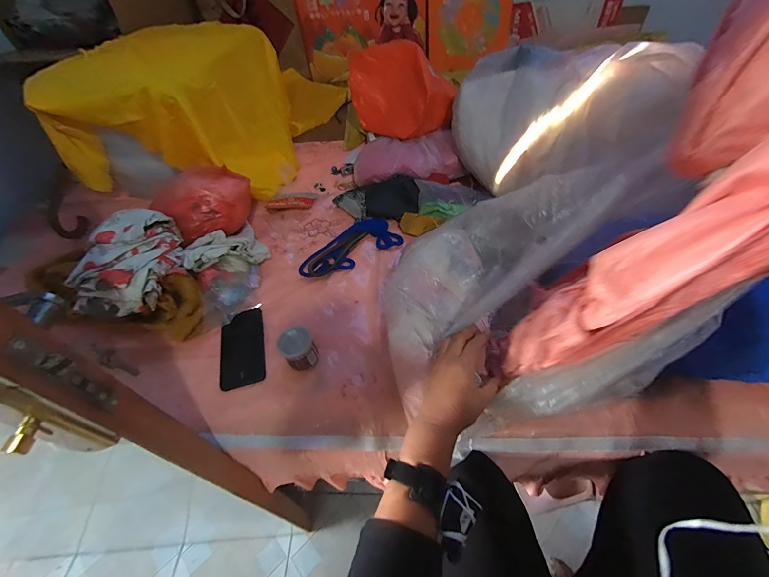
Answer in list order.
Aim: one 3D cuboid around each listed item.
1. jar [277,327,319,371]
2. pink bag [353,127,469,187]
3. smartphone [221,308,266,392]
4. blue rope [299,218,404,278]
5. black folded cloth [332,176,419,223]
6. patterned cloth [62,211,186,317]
[{"bbox_3d":[-0.142,0.102,0.587,0.053,0.061,0.050,-28,53,-17],"label":"jar"},{"bbox_3d":[0.052,-0.325,0.867,0.259,0.078,0.146,-3,49,3],"label":"pink bag"},{"bbox_3d":[-0.255,0.104,0.631,0.075,0.005,0.156,-16,50,-8],"label":"smartphone"},{"bbox_3d":[-0.077,-0.084,0.757,0.215,0.030,0.096,-33,54,-20],"label":"blue rope"},{"bbox_3d":[-0.021,-0.209,0.831,0.201,0.059,0.103,-1,50,5],"label":"black folded cloth"},{"bbox_3d":[-0.448,-0.058,0.624,0.166,0.077,0.213,-9,49,-2],"label":"patterned cloth"}]

